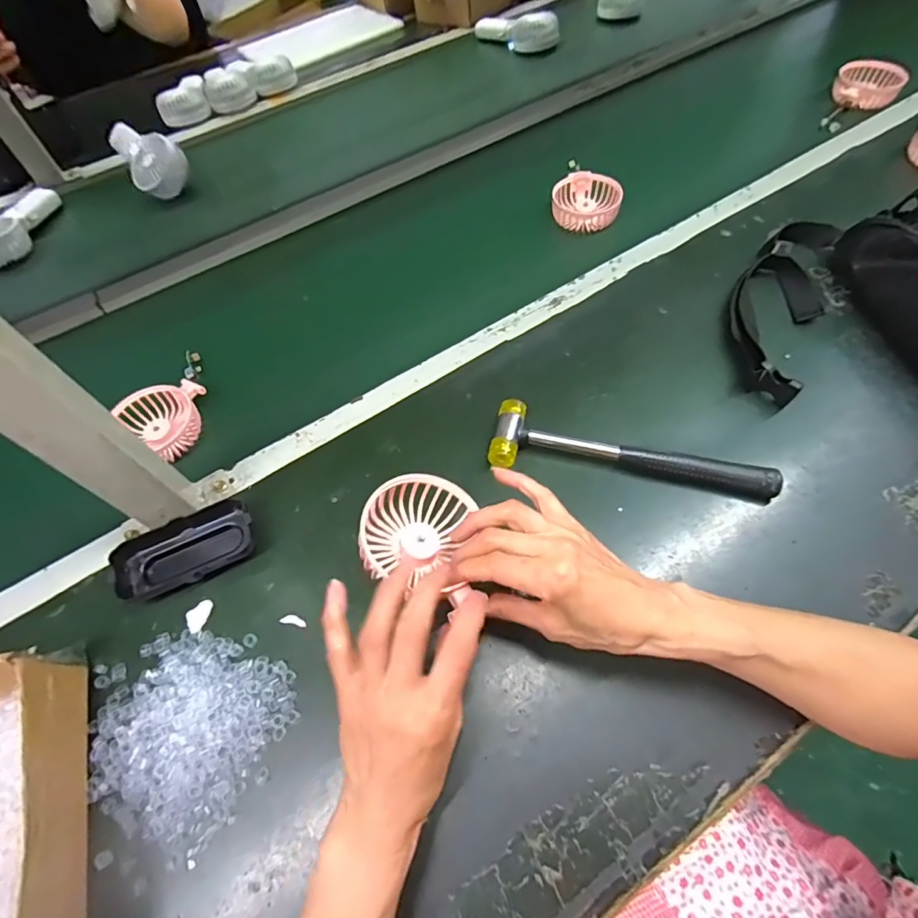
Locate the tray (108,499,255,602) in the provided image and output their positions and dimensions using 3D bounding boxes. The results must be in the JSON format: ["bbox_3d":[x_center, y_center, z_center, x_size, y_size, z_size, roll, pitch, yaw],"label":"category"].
[{"bbox_3d":[-0.225,0.078,0.408,0.110,0.029,0.058,-25,61,-10],"label":"tray"}]

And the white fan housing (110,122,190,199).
[{"bbox_3d":[-0.511,-0.497,0.796,0.080,0.064,0.176,-37,63,-16],"label":"white fan housing"}]

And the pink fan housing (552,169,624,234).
[{"bbox_3d":[0.171,-0.345,0.652,0.086,0.033,0.091,15,62,13],"label":"pink fan housing"}]

